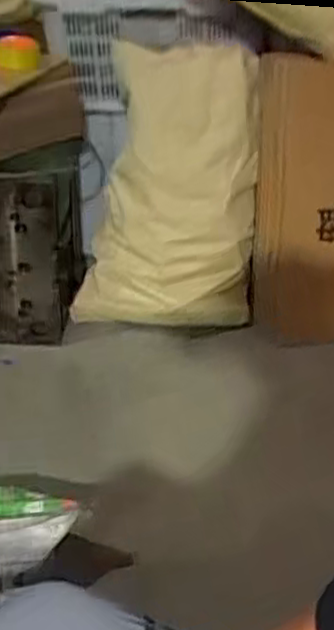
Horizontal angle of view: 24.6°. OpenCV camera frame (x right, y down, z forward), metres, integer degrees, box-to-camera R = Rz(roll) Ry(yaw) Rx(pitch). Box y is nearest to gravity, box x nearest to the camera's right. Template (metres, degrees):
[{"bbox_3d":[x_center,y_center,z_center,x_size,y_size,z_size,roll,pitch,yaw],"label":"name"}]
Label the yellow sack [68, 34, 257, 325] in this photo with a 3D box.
[{"bbox_3d":[0.009,-0.281,1.701,0.386,0.608,0.303,7,31,9],"label":"yellow sack"}]

